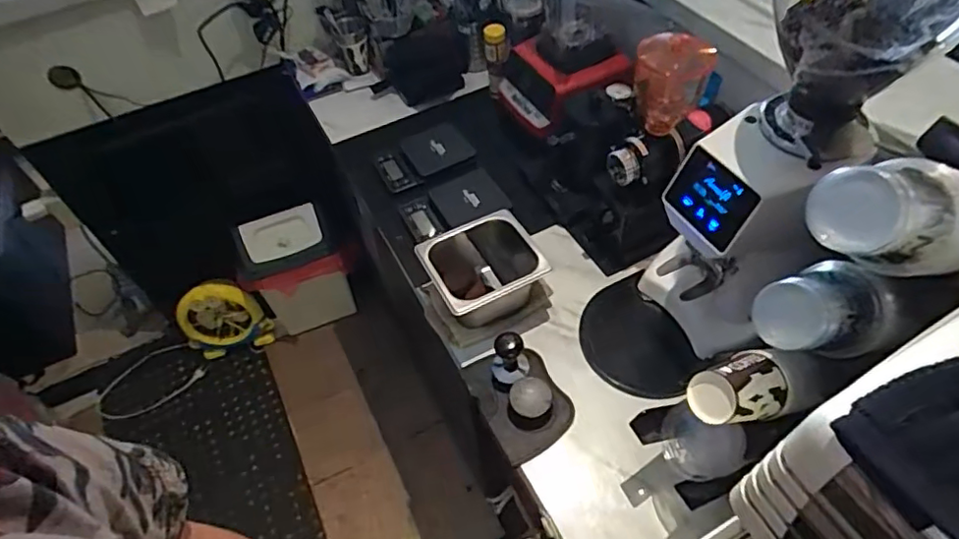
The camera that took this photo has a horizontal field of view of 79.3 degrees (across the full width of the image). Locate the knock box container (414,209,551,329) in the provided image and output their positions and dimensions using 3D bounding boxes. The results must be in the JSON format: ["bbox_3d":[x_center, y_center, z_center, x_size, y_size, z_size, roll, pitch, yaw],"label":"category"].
[{"bbox_3d":[0.010,0.008,0.962,0.183,0.100,0.165,-22,53,-12],"label":"knock box container"}]

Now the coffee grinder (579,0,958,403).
[{"bbox_3d":[0.330,-0.105,0.727,0.342,0.656,0.197,-21,53,-12],"label":"coffee grinder"}]

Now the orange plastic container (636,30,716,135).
[{"bbox_3d":[0.277,-0.278,0.852,0.095,0.137,0.093,1,52,6],"label":"orange plastic container"}]

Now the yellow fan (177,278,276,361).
[{"bbox_3d":[-0.794,0.159,1.800,0.262,0.244,0.105,-14,52,-7],"label":"yellow fan"}]

